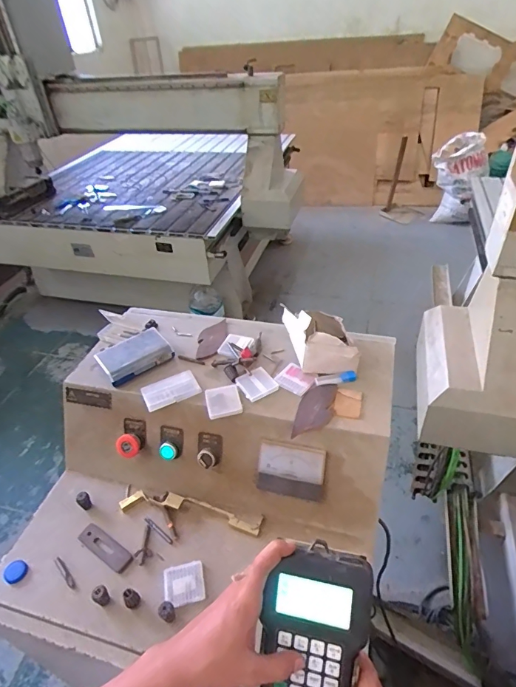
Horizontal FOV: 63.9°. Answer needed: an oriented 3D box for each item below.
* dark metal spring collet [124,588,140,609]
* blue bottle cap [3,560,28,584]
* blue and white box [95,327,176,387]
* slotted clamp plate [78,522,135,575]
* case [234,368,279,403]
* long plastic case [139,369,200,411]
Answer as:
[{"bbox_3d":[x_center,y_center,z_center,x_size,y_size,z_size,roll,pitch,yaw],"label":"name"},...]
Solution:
[{"bbox_3d":[-0.175,0.351,0.570,0.020,0.032,0.019,-3,39,2],"label":"dark metal spring collet"},{"bbox_3d":[-0.364,0.341,0.620,0.028,0.015,0.030,-3,39,2],"label":"blue bottle cap"},{"bbox_3d":[-0.220,0.024,0.737,0.118,0.037,0.085,-29,45,-26],"label":"blue and white box"},{"bbox_3d":[-0.235,0.317,0.641,0.102,0.009,0.032,21,46,28],"label":"slotted clamp plate"},{"bbox_3d":[-0.002,0.065,0.674,0.054,0.007,0.055,-24,43,-22],"label":"case"},{"bbox_3d":[-0.144,0.075,0.679,0.088,0.012,0.055,-18,41,-16],"label":"long plastic case"}]

